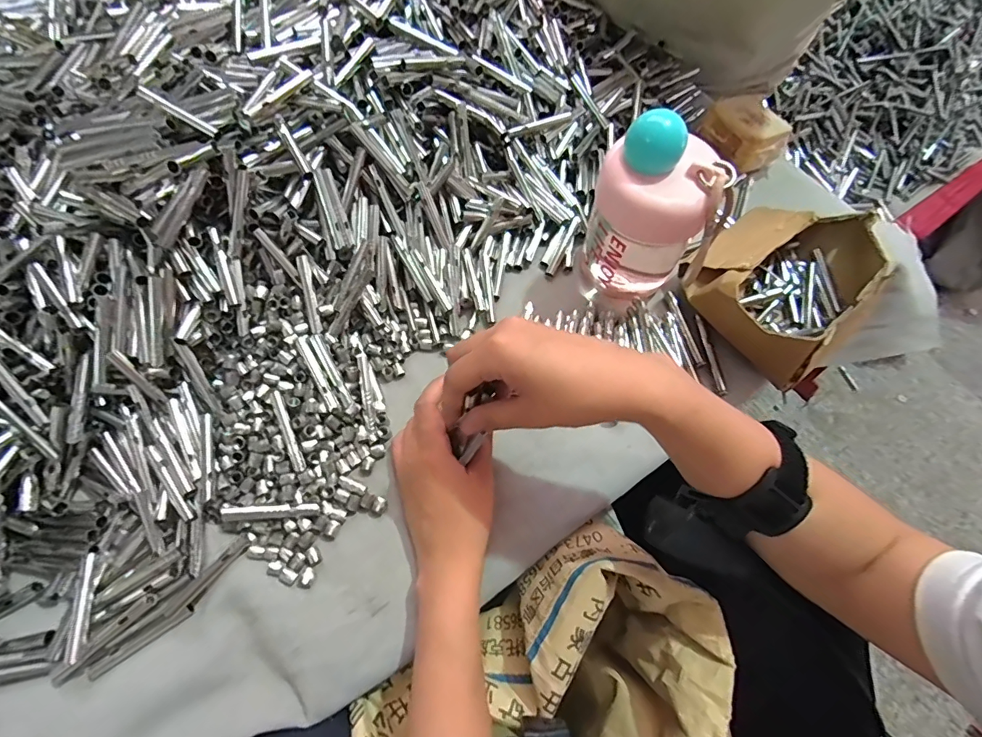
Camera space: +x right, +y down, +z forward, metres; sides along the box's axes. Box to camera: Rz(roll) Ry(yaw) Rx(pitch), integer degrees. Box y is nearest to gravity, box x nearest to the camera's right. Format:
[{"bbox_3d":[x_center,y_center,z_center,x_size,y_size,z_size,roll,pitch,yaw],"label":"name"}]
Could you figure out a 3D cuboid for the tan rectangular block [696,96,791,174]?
[{"bbox_3d":[0.277,-0.258,0.501,0.061,0.041,0.085,-17,68,-11],"label":"tan rectangular block"}]

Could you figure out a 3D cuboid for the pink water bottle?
[{"bbox_3d":[0.129,-0.126,0.378,0.093,0.136,0.084,21,66,6],"label":"pink water bottle"}]

